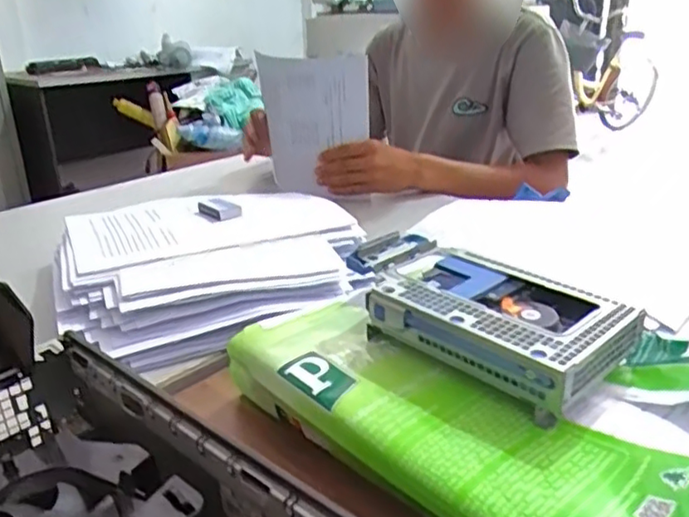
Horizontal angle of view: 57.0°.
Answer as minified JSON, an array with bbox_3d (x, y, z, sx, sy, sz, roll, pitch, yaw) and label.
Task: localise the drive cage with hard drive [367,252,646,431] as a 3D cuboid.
[{"bbox_3d":[0.106,0.046,0.457,0.169,0.045,0.116,19,30,41],"label":"drive cage with hard drive"}]

